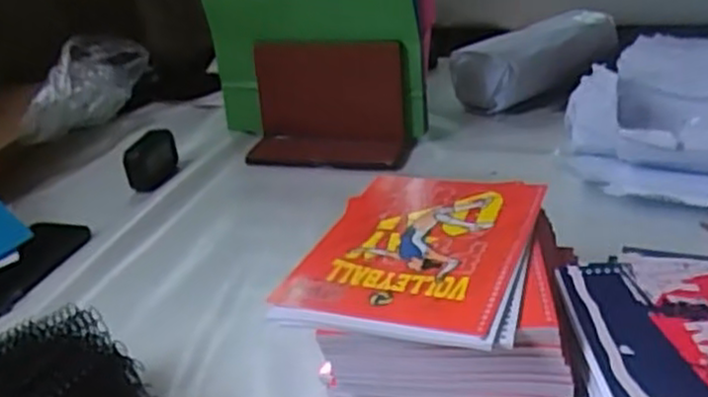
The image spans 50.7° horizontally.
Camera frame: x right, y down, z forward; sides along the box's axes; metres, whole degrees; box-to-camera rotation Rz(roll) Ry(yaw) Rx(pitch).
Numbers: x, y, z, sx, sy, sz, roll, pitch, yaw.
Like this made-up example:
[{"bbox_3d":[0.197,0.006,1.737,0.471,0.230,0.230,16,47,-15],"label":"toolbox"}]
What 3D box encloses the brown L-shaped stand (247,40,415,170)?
[{"bbox_3d":[-0.034,-0.112,0.915,0.193,0.133,0.083,-2,28,11],"label":"brown L-shaped stand"}]

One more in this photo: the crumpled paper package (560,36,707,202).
[{"bbox_3d":[0.369,-0.085,0.799,0.263,0.094,0.246,7,31,26],"label":"crumpled paper package"}]

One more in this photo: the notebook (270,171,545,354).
[{"bbox_3d":[0.048,0.033,0.534,0.147,0.011,0.202,5,30,23],"label":"notebook"}]

